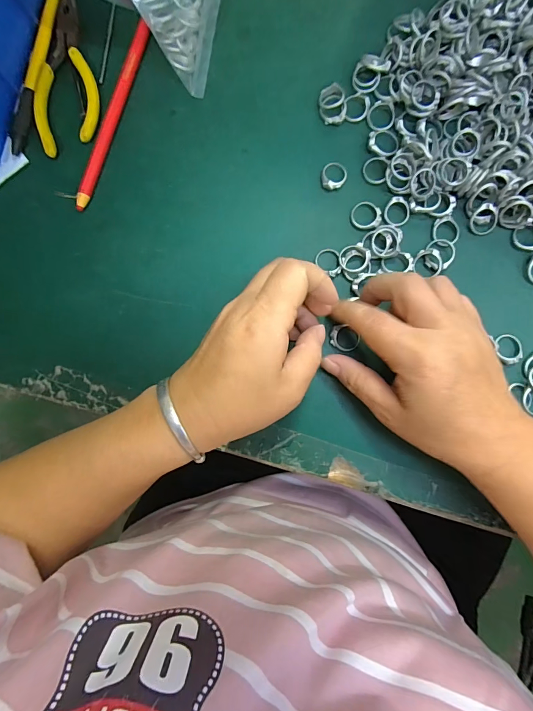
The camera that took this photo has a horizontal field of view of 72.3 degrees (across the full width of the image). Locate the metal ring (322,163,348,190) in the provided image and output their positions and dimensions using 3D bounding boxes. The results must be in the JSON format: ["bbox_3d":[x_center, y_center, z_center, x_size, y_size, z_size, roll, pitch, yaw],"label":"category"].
[{"bbox_3d":[0.051,-0.135,0.273,0.018,0.005,0.023,19,86,1],"label":"metal ring"}]

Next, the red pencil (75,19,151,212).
[{"bbox_3d":[-0.116,-0.181,0.274,0.012,0.007,0.151,17,86,1],"label":"red pencil"}]

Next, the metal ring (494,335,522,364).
[{"bbox_3d":[0.177,-0.005,0.264,0.018,0.004,0.022,-4,86,0],"label":"metal ring"}]

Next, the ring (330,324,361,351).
[{"bbox_3d":[0.057,-0.012,0.265,0.021,0.004,0.018,1,86,0],"label":"ring"}]

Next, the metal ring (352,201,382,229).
[{"bbox_3d":[0.075,-0.105,0.271,0.021,0.004,0.021,0,86,0],"label":"metal ring"}]

